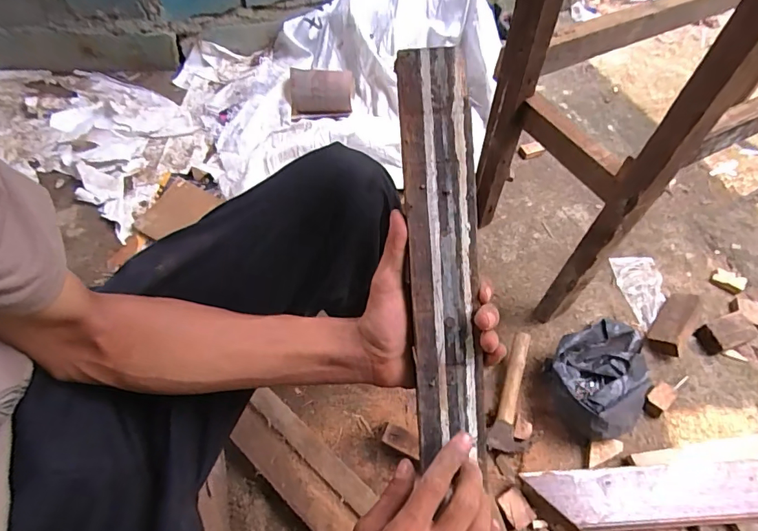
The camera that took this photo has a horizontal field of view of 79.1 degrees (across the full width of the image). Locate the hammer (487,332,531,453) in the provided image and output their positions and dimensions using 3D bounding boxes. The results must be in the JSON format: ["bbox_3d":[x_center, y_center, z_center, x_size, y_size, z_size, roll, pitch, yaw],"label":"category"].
[{"bbox_3d":[0.247,0.227,0.829,0.065,0.030,0.213,13,68,9],"label":"hammer"}]

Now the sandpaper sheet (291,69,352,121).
[{"bbox_3d":[-0.155,-0.462,1.241,0.172,0.127,0.041,1,16,0],"label":"sandpaper sheet"}]

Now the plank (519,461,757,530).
[{"bbox_3d":[0.673,0.366,0.747,0.845,0.036,0.087,-2,63,-1],"label":"plank"}]

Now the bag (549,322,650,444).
[{"bbox_3d":[0.403,0.208,0.823,0.211,0.088,0.179,-17,56,-12],"label":"bag"}]

